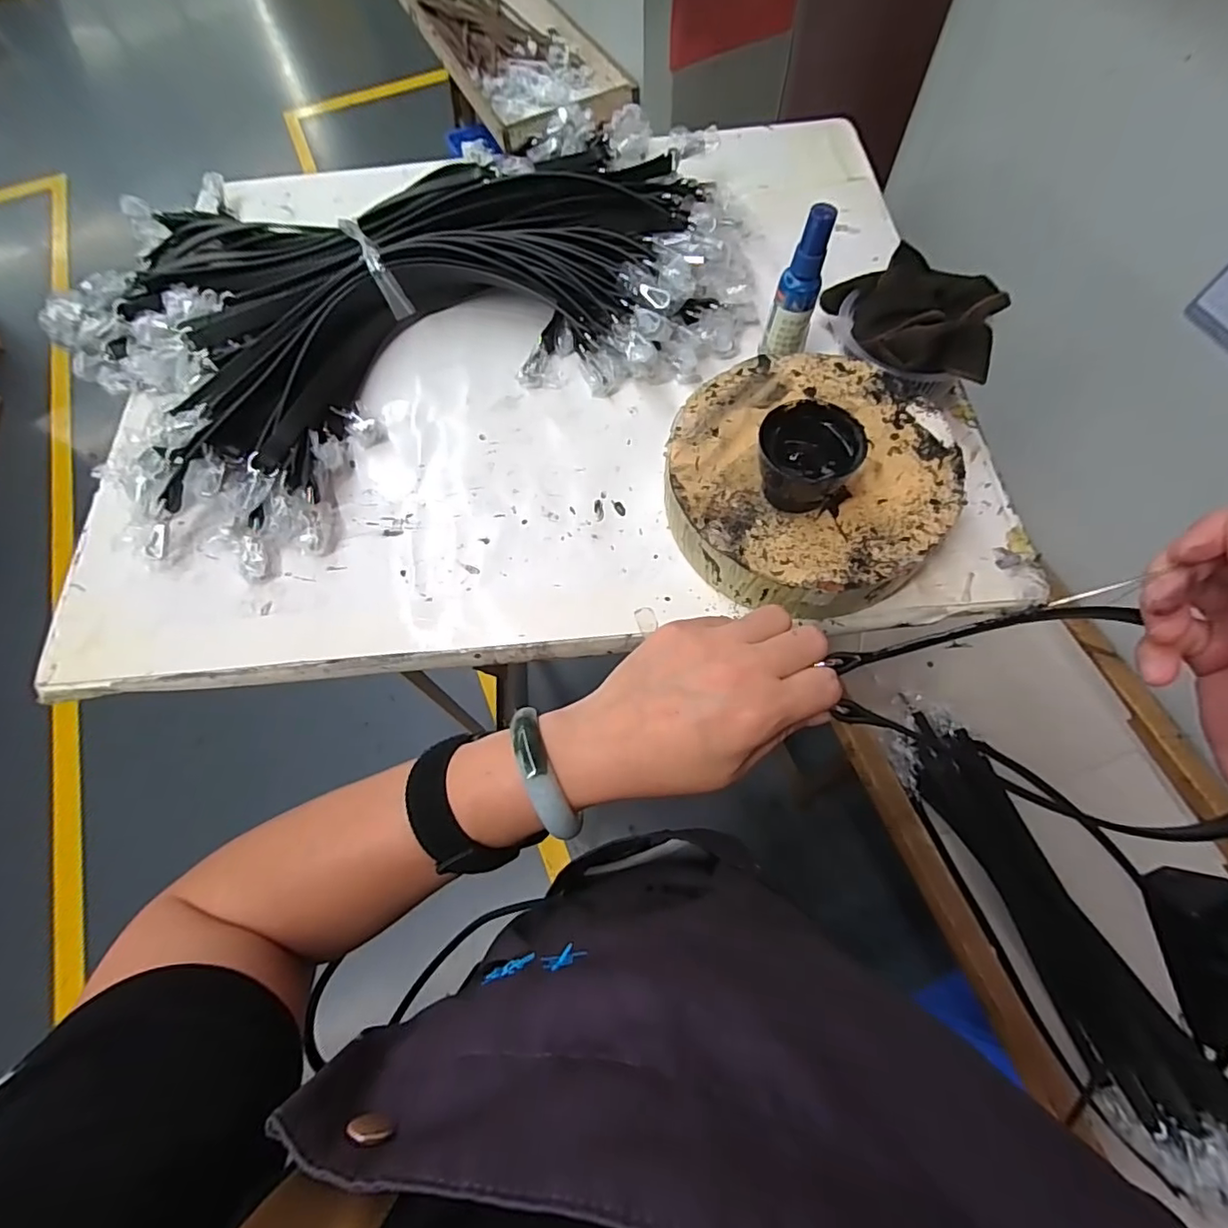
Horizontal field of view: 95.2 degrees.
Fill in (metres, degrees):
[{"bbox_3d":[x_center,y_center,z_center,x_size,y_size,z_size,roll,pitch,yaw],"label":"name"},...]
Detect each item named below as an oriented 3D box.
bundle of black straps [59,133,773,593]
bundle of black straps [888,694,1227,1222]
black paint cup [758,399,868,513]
[{"bbox_3d":[-0.181,-0.314,0.524,0.612,0.075,0.425,-27,67,-9],"label":"bundle of black straps"},{"bbox_3d":[0.542,0.374,0.699,0.109,0.060,0.587,-22,67,-7],"label":"bundle of black straps"},{"bbox_3d":[0.124,-0.100,0.365,0.064,0.045,0.059,14,67,9],"label":"black paint cup"}]

